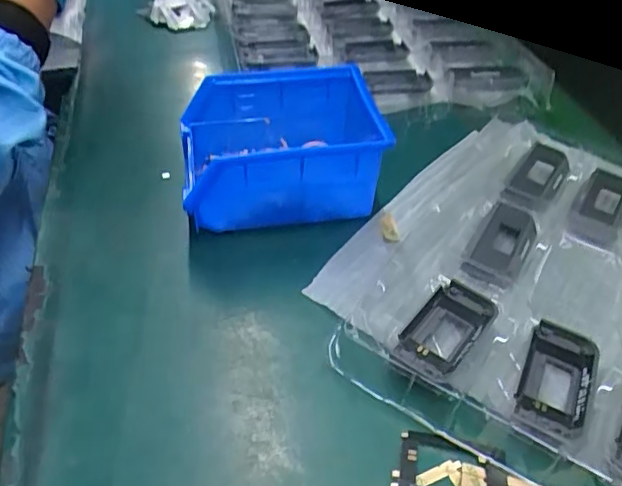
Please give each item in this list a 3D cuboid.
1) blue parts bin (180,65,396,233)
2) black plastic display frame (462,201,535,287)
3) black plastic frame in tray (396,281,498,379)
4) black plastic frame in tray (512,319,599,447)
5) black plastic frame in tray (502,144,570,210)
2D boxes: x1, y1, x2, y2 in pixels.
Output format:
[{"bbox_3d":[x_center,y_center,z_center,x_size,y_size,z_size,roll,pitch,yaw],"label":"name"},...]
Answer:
[{"bbox_3d":[-0.019,-0.066,0.418,0.141,0.073,0.111,-6,45,-8],"label":"blue parts bin"},{"bbox_3d":[0.131,0.000,0.386,0.033,0.008,0.081,24,49,21],"label":"black plastic display frame"},{"bbox_3d":[0.081,0.048,0.335,0.035,0.010,0.074,30,51,26],"label":"black plastic frame in tray"},{"bbox_3d":[0.136,0.075,0.317,0.035,0.010,0.079,21,48,19],"label":"black plastic frame in tray"},{"bbox_3d":[0.179,-0.053,0.447,0.035,0.006,0.080,26,49,23],"label":"black plastic frame in tray"}]

